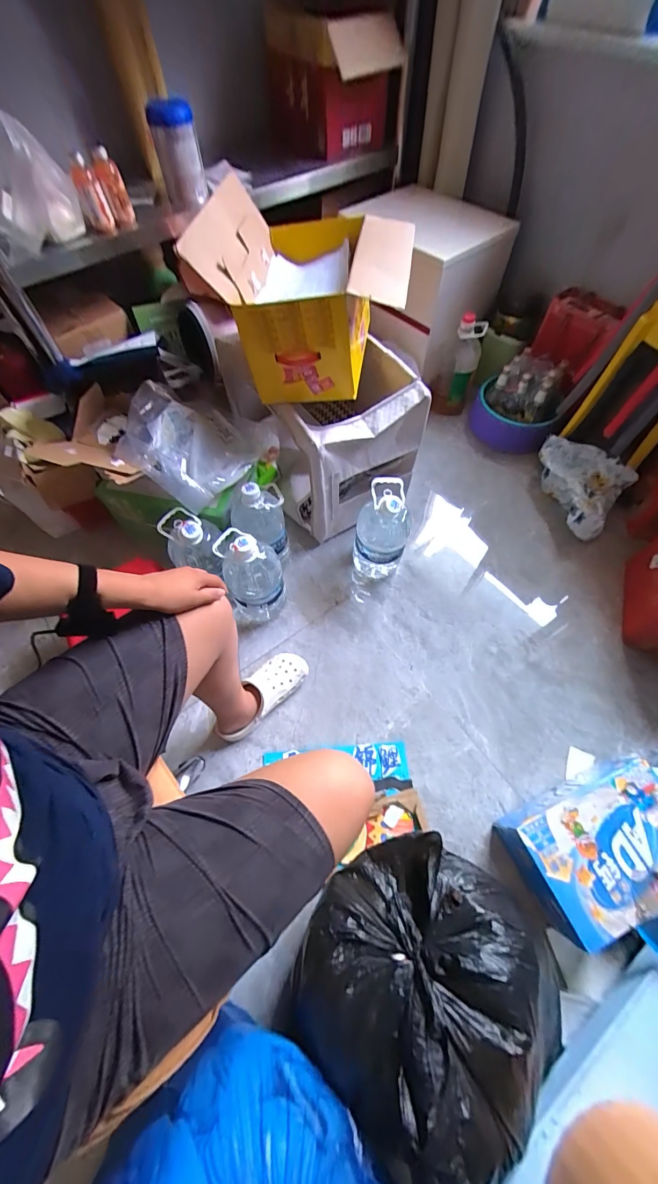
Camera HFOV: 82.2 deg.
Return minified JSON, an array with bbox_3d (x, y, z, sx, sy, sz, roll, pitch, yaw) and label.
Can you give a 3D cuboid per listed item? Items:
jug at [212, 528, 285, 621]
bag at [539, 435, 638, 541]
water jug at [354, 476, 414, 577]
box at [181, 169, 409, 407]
[{"bbox_3d":[-0.206,-0.037,1.056,0.145,0.325,0.149,-1,63,2],"label":"jug"},{"bbox_3d":[0.847,-0.362,1.262,0.194,0.170,0.377,-5,63,0],"label":"bag"},{"bbox_3d":[0.155,-0.168,1.130,0.158,0.322,0.144,6,63,6],"label":"water jug"},{"bbox_3d":[-0.048,-0.728,0.944,0.478,0.304,0.382,5,63,5],"label":"box"}]

